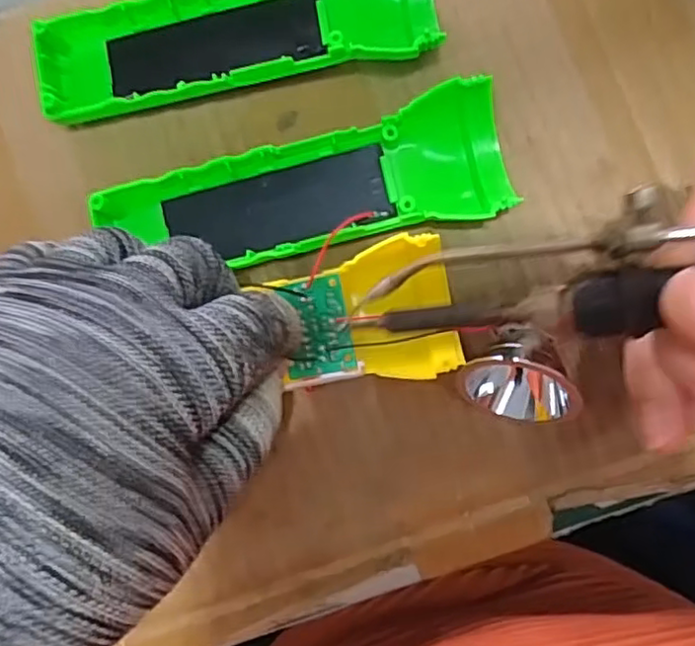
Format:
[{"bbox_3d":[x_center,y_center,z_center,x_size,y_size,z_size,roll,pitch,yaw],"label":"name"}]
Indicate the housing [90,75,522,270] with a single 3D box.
[{"bbox_3d":[-0.015,-0.049,0.255,0.157,0.025,0.047,-15,85,3],"label":"housing"}]

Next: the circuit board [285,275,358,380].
[{"bbox_3d":[-0.010,0.001,0.237,0.023,0.004,0.036,-9,85,3],"label":"circuit board"}]

